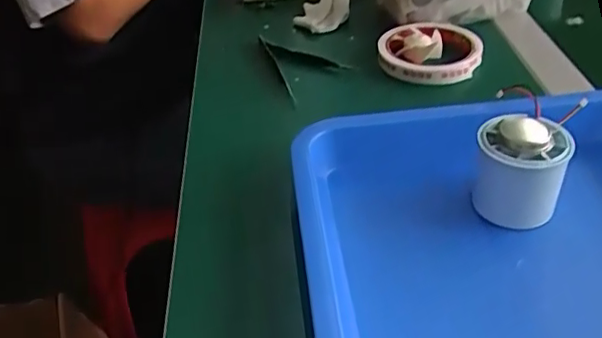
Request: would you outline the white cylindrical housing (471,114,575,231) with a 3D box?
[{"bbox_3d":[0.138,0.002,0.387,0.051,0.068,0.051,11,40,17],"label":"white cylindrical housing"}]

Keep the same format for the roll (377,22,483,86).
[{"bbox_3d":[0.117,-0.109,0.563,0.089,0.021,0.093,2,38,7],"label":"roll"}]

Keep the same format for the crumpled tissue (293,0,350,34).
[{"bbox_3d":[0.023,-0.169,0.650,0.054,0.023,0.079,1,38,6],"label":"crumpled tissue"}]

